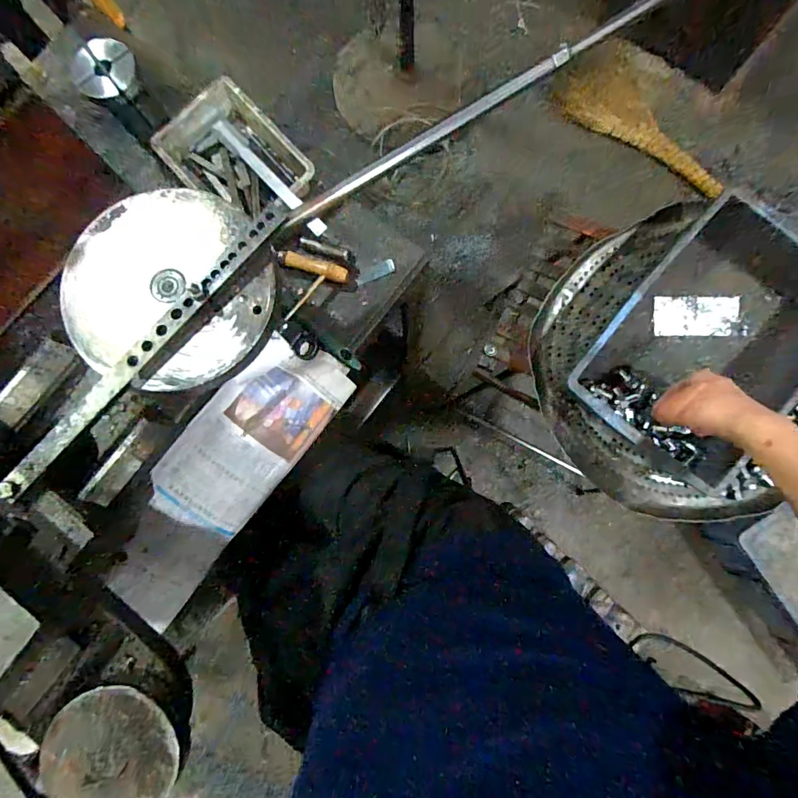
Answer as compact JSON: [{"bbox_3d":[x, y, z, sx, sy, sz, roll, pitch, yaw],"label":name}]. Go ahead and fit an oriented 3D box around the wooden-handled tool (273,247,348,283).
[{"bbox_3d":[-0.106,-0.158,0.528,0.090,0.017,0.020,14,82,4],"label":"wooden-handled tool"}]

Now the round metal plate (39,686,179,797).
[{"bbox_3d":[-0.210,0.263,0.320,0.098,0.010,0.097,0,82,2],"label":"round metal plate"}]

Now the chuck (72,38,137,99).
[{"bbox_3d":[-0.322,-0.360,0.486,0.068,0.048,0.038,-32,82,-3],"label":"chuck"}]

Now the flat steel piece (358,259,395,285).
[{"bbox_3d":[-0.028,-0.153,0.533,0.048,0.006,0.016,-25,93,2],"label":"flat steel piece"}]

